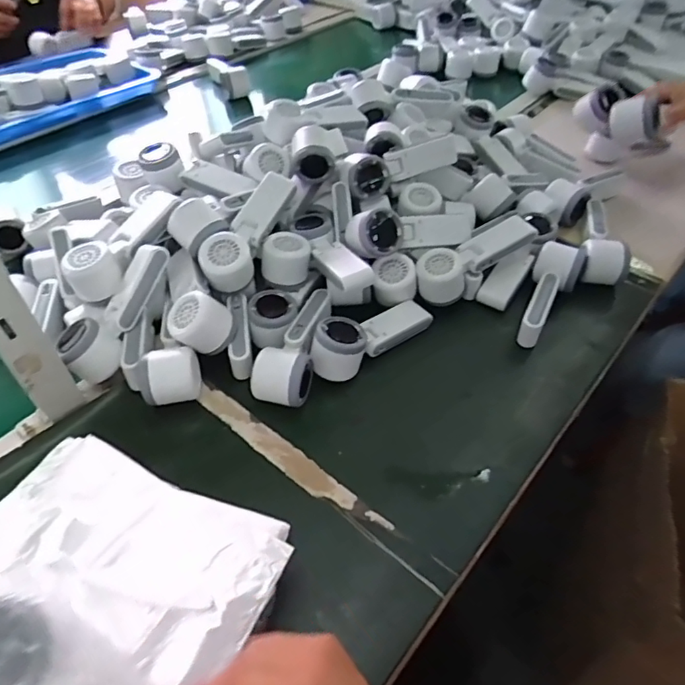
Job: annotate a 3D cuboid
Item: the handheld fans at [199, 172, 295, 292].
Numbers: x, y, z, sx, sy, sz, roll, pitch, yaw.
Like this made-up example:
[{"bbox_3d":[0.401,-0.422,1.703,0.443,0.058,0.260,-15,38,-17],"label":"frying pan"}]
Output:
[{"bbox_3d":[-0.112,-0.136,0.651,0.064,0.054,0.169,34,62,-9],"label":"handheld fans"}]

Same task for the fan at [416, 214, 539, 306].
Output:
[{"bbox_3d":[0.169,-0.113,0.691,0.165,0.056,0.058,-27,54,-23],"label":"fan"}]

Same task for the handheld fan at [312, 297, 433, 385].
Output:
[{"bbox_3d":[0.034,-0.020,0.625,0.167,0.051,0.058,-34,57,-27],"label":"handheld fan"}]

